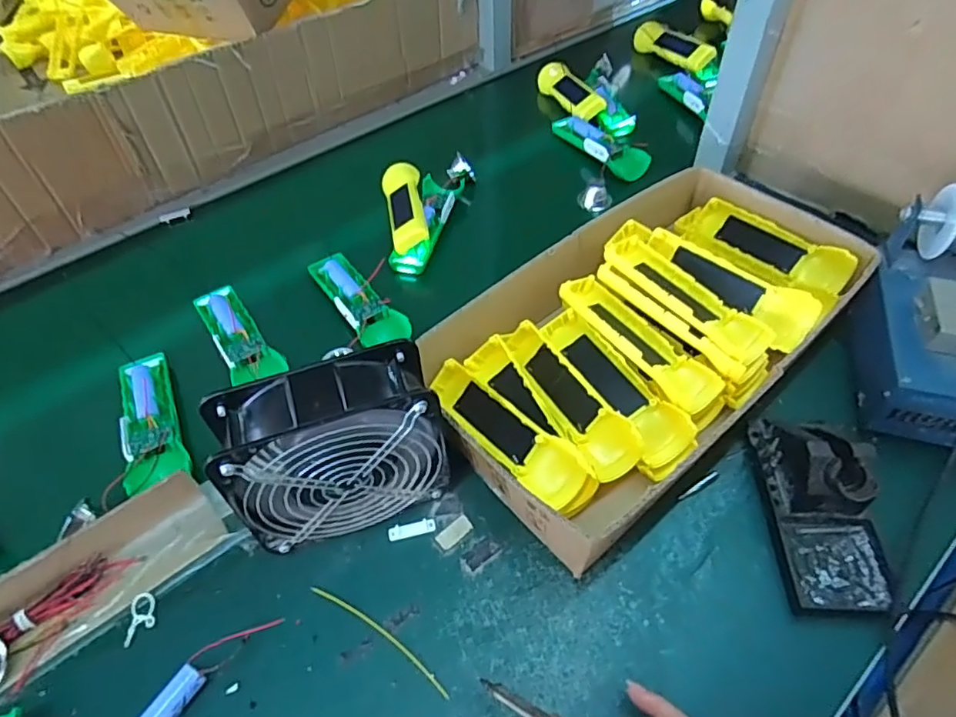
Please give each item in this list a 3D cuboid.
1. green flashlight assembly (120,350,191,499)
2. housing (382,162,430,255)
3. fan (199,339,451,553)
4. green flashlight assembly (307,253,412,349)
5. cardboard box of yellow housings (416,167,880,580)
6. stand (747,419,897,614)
[{"bbox_3d":[-0.299,0.053,0.534,0.046,0.022,0.151,-21,53,-14],"label":"green flashlight assembly"},{"bbox_3d":[-0.089,-0.187,0.710,0.047,0.032,0.152,-8,51,-4],"label":"housing"},{"bbox_3d":[-0.100,0.070,0.431,0.144,0.146,0.065,-15,52,-10],"label":"fan"},{"bbox_3d":[-0.131,-0.069,0.628,0.050,0.019,0.154,-29,55,-20],"label":"green flashlight assembly"},{"bbox_3d":[0.156,-0.029,0.546,0.427,0.075,0.236,-36,58,-24],"label":"cardboard box of yellow housings"},{"bbox_3d":[0.264,0.103,0.439,0.075,0.070,0.152,2,51,4],"label":"stand"}]

